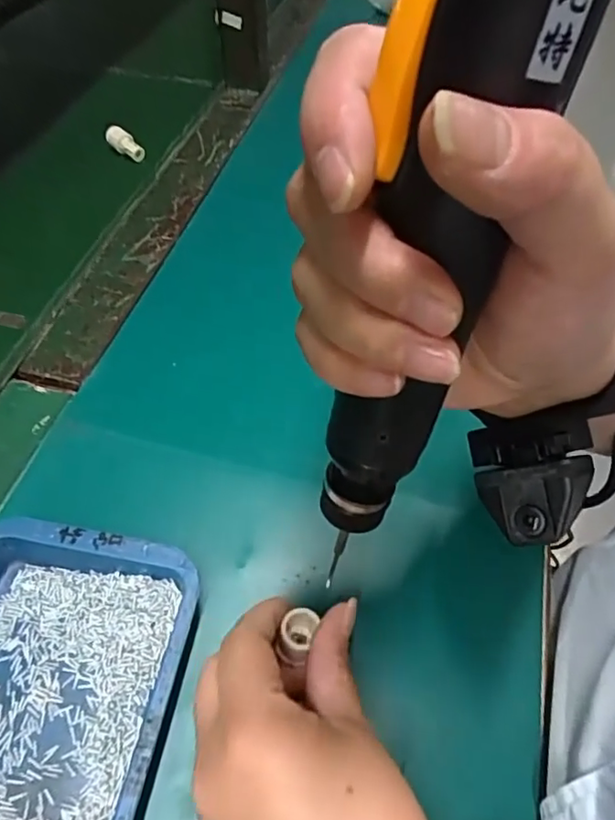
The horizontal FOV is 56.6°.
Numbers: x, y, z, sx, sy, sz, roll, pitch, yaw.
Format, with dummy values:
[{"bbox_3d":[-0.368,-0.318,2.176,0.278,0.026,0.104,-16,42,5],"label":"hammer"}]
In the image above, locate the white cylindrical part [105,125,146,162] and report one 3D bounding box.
[{"bbox_3d":[-0.179,-0.259,0.557,0.043,0.019,0.018,38,58,0],"label":"white cylindrical part"}]

